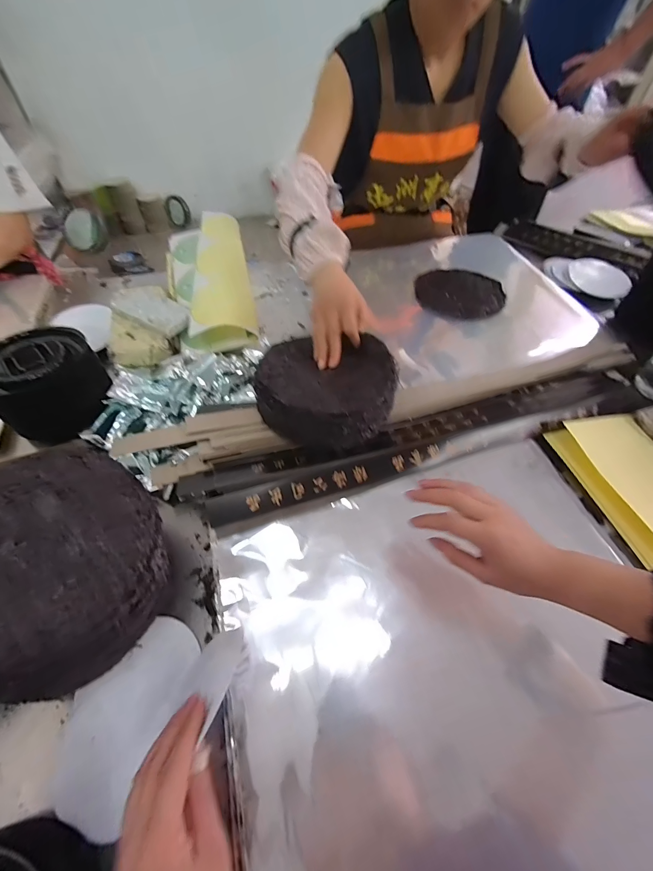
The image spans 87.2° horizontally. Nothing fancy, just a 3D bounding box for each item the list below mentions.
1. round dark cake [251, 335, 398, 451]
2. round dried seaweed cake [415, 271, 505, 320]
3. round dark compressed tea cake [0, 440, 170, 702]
[{"bbox_3d":[0.000,-0.067,0.527,0.198,0.086,0.190,0,53,-1],"label":"round dark cake"},{"bbox_3d":[0.306,-0.331,0.794,0.194,0.016,0.203,0,53,-1],"label":"round dried seaweed cake"},{"bbox_3d":[-0.265,0.121,0.347,0.194,0.139,0.183,32,59,21],"label":"round dark compressed tea cake"}]

